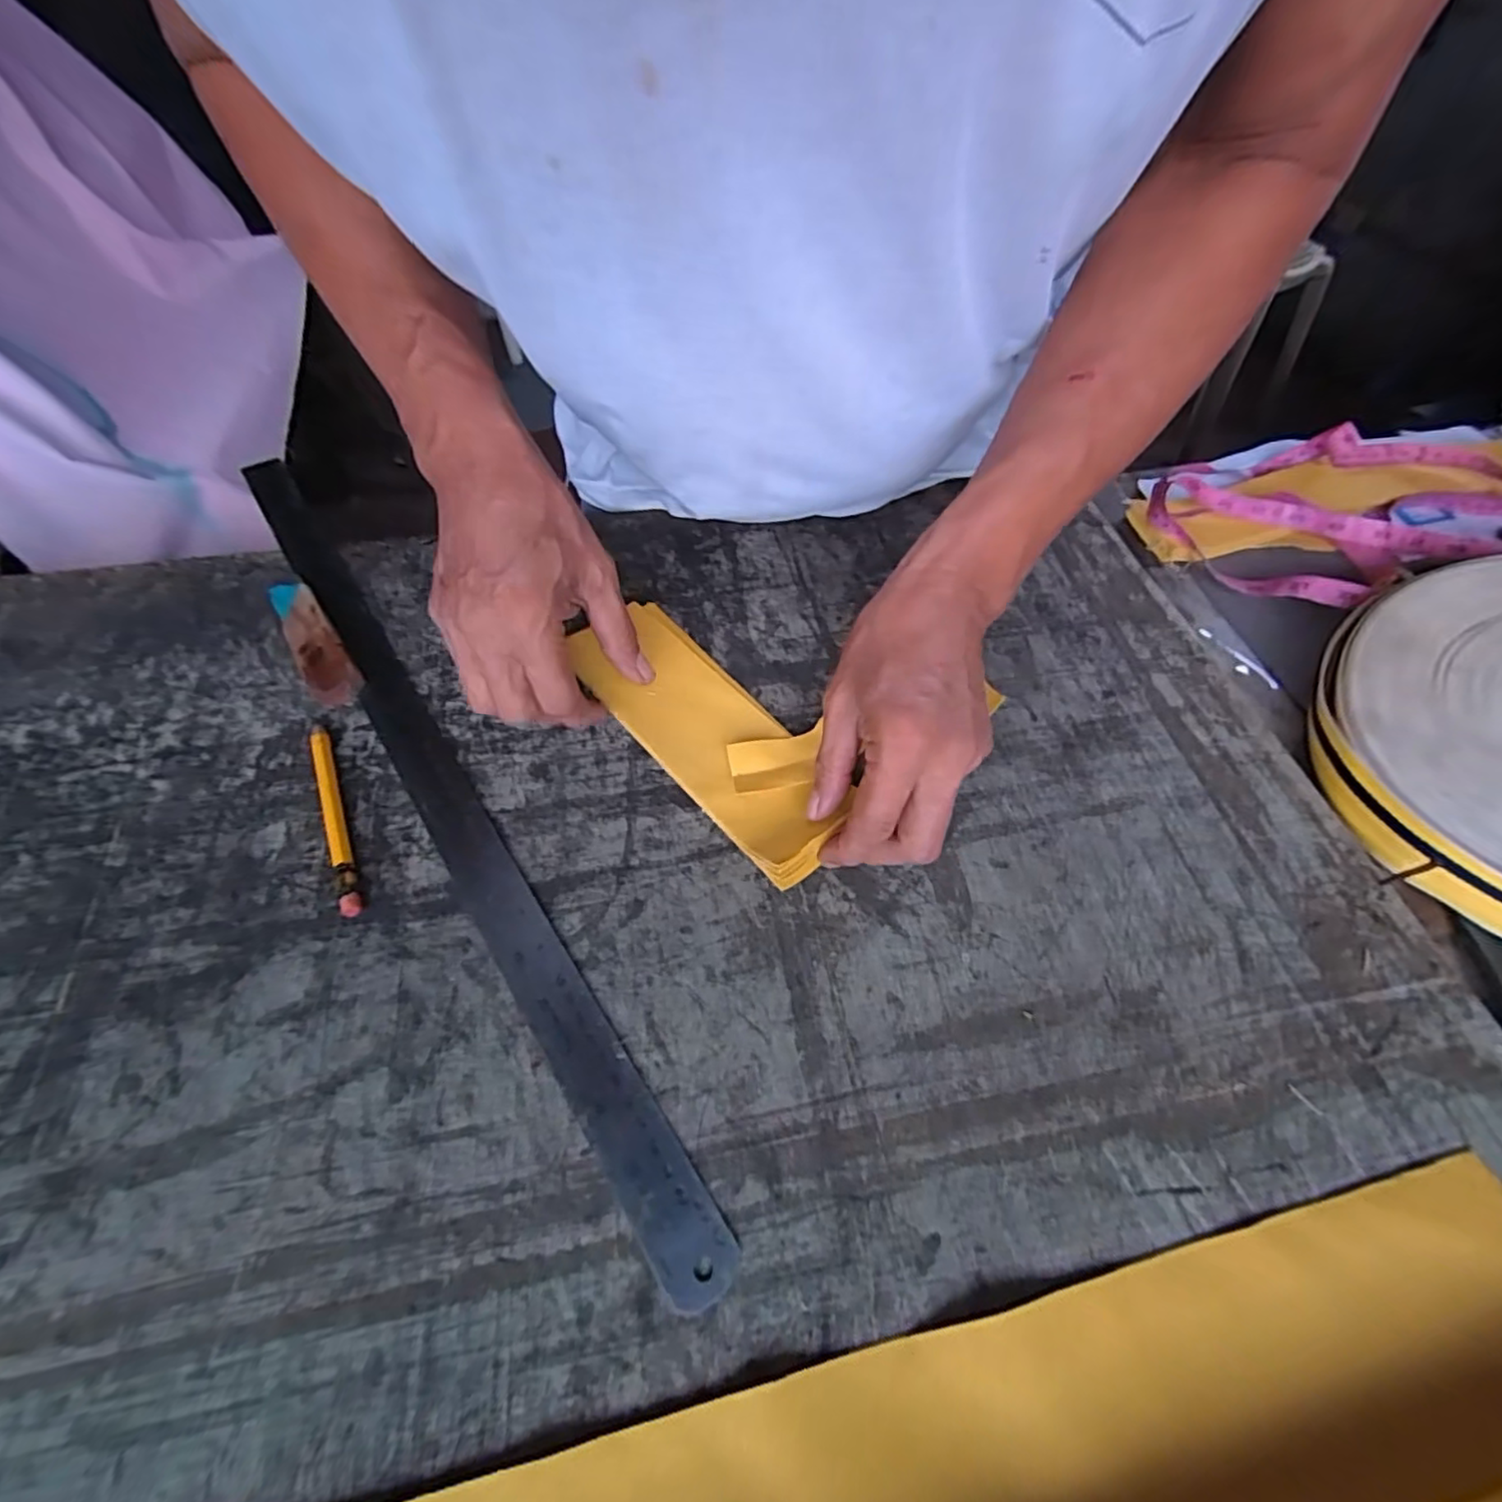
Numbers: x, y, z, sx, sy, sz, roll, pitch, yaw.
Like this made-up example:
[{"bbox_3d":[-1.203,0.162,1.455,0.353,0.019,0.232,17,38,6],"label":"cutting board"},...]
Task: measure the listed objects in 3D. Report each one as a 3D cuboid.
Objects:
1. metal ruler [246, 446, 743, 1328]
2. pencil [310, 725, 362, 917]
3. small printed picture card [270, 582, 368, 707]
[{"bbox_3d":[-0.185,-0.003,0.361,0.033,0.008,0.571,-32,61,-19],"label":"metal ruler"},{"bbox_3d":[-0.215,0.031,0.336,0.010,0.011,0.120,-24,59,-14],"label":"pencil"},{"bbox_3d":[-0.272,-0.069,0.403,0.028,0.007,0.121,-34,62,-20],"label":"small printed picture card"}]

